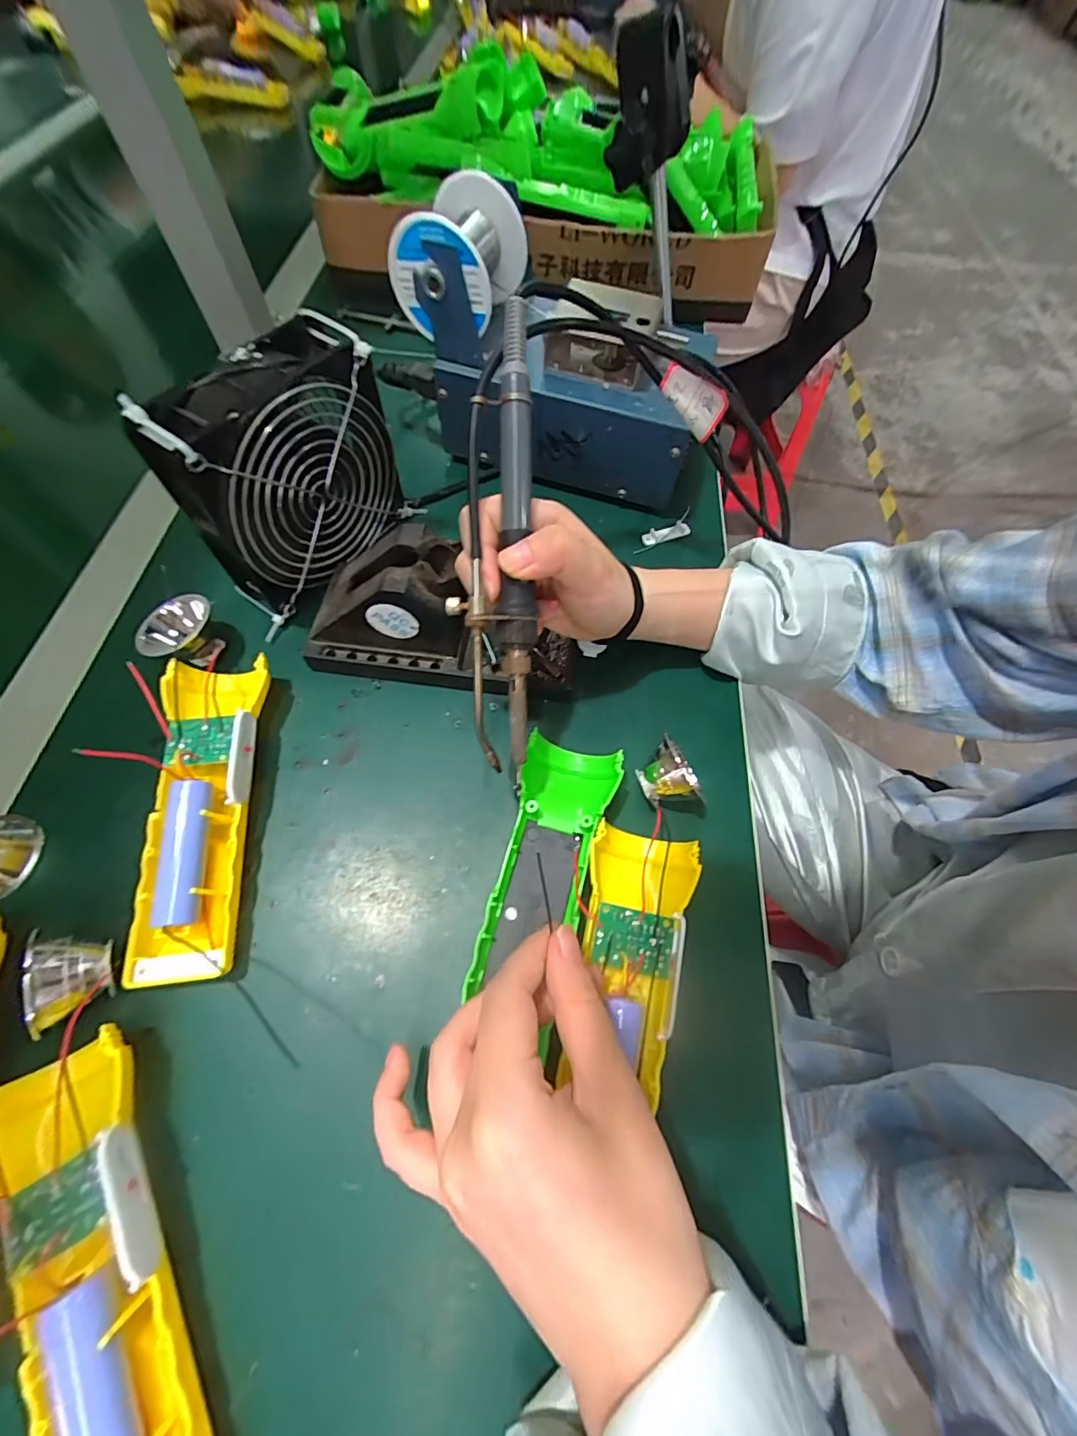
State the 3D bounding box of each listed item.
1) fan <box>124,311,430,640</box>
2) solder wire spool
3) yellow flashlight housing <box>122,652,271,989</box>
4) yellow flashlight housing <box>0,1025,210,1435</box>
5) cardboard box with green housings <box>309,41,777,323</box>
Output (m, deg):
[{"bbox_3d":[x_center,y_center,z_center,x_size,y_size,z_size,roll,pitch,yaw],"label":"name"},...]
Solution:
[{"bbox_3d":[-0.141,-0.135,0.296,0.048,0.122,0.124,31,66,11],"label":"fan"},{"bbox_3d":[-0.047,-0.289,0.319,0.065,0.057,0.073,20,64,9],"label":"solder wire spool"},{"bbox_3d":[-0.169,0.042,0.258,0.049,0.031,0.161,-5,65,-6],"label":"yellow flashlight housing"},{"bbox_3d":[-0.156,0.204,0.181,0.049,0.029,0.159,-24,68,-15],"label":"yellow flashlight housing"},{"bbox_3d":[0.016,-0.515,0.485,0.412,0.099,0.208,7,64,0],"label":"cardboard box with green housings"}]

